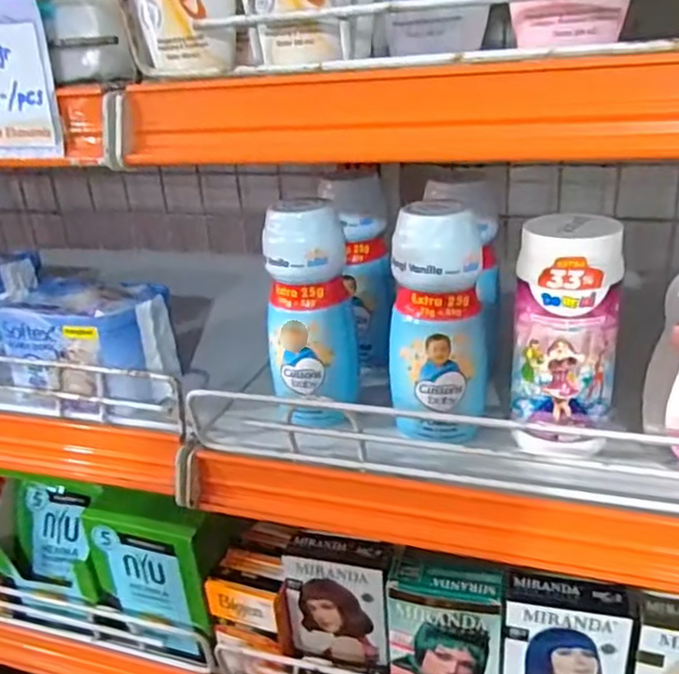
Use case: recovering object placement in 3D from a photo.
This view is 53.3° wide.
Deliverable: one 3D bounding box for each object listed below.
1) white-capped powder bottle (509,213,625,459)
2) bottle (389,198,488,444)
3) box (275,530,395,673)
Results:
[{"bbox_3d":[0.116,0.002,0.349,0.049,0.120,0.038,4,26,19],"label":"white-capped powder bottle"},{"bbox_3d":[0.053,-0.005,0.360,0.049,0.125,0.033,-4,25,2],"label":"bottle"},{"bbox_3d":[-0.002,0.176,0.449,0.073,0.088,0.030,2,26,14],"label":"box"}]

